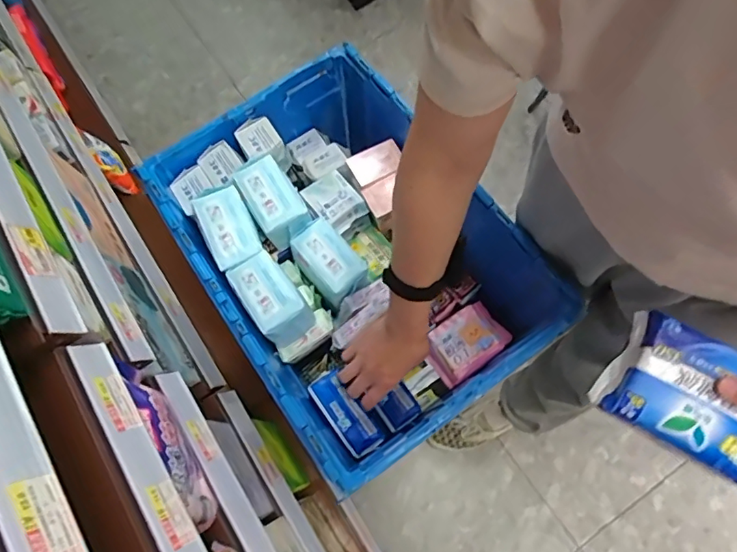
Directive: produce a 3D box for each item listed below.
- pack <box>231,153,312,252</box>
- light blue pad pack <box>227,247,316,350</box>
[{"bbox_3d":[-0.149,-0.115,0.800,0.075,0.073,0.124,-34,72,-8],"label":"pack"},{"bbox_3d":[-0.142,0.033,0.760,0.075,0.085,0.124,-37,72,-9],"label":"light blue pad pack"}]

